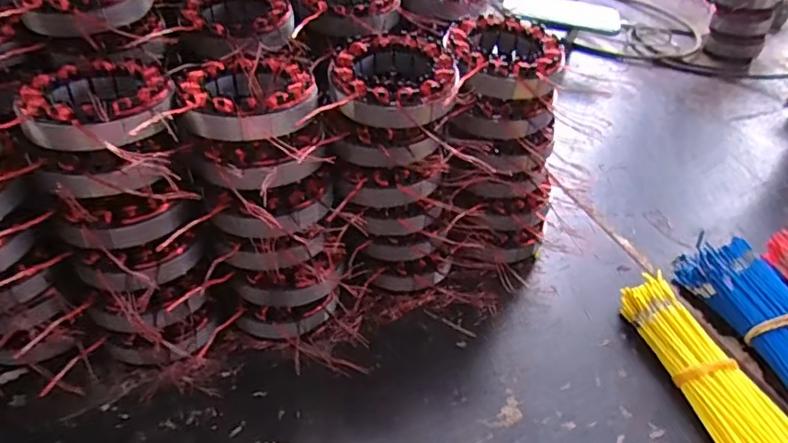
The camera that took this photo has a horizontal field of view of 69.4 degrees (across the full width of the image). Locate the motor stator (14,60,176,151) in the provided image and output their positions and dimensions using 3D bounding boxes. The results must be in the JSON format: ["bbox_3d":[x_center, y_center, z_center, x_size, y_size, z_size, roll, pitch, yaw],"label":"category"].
[{"bbox_3d":[-0.177,-0.072,0.345,0.082,0.025,0.091,-7,42,-15],"label":"motor stator"}]

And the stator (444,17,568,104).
[{"bbox_3d":[0.081,-0.124,0.427,0.082,0.030,0.086,10,40,4],"label":"stator"}]

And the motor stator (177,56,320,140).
[{"bbox_3d":[-0.092,-0.084,0.370,0.084,0.027,0.085,5,40,-2],"label":"motor stator"}]

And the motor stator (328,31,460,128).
[{"bbox_3d":[0.001,-0.098,0.396,0.085,0.029,0.096,8,40,3],"label":"motor stator"}]

